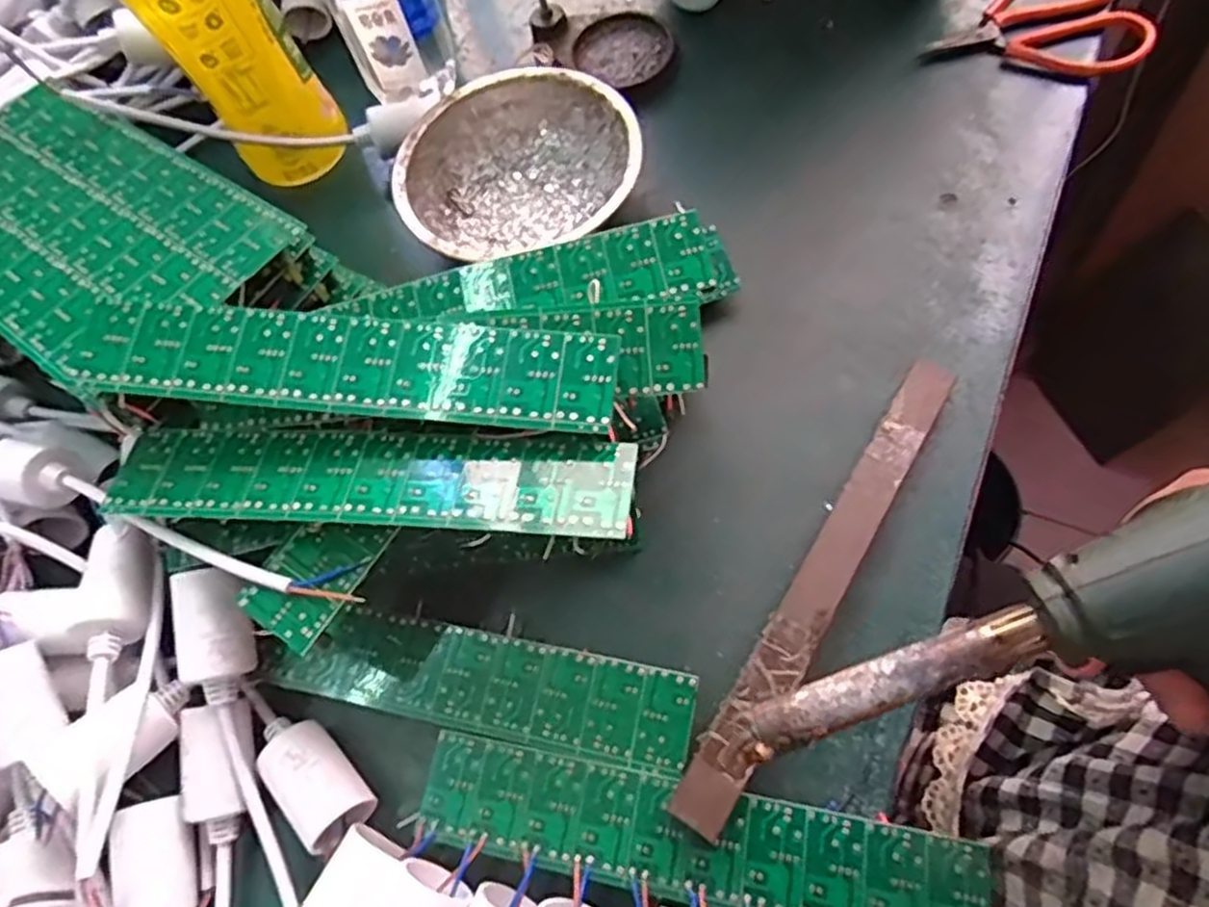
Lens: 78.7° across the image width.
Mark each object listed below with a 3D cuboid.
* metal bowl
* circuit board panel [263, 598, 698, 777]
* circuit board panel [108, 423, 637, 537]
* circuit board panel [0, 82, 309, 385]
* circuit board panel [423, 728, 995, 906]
[{"bbox_3d":[-0.048,-0.153,0.395,0.128,0.035,0.110,-16,67,-5],"label":"metal bowl"},{"bbox_3d":[-0.050,0.092,0.300,0.169,0.004,0.040,10,70,9],"label":"circuit board panel"},{"bbox_3d":[-0.088,0.008,0.271,0.198,0.004,0.039,2,56,11],"label":"circuit board panel"},{"bbox_3d":[-0.244,-0.106,0.337,0.197,0.004,0.110,30,70,19],"label":"circuit board panel"},{"bbox_3d":[0.032,0.140,0.269,0.200,0.004,0.038,8,64,12],"label":"circuit board panel"}]

